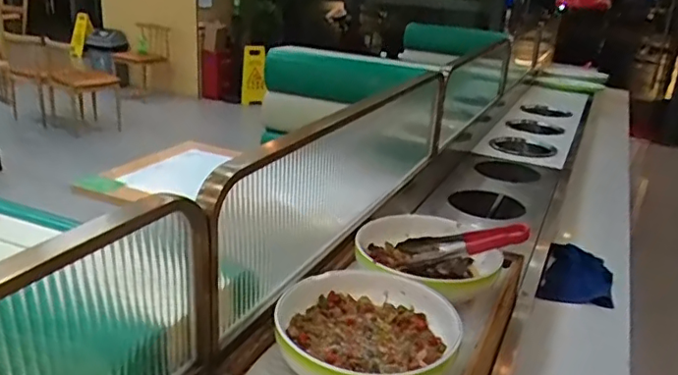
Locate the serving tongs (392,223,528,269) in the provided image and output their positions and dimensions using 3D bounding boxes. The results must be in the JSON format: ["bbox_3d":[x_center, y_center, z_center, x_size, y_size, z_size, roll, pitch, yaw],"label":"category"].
[{"bbox_3d":[0.217,0.106,1.028,0.225,0.045,0.072,-13,18,15],"label":"serving tongs"}]

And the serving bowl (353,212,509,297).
[{"bbox_3d":[0.141,0.128,1.011,0.247,0.076,0.250,4,22,-2],"label":"serving bowl"}]

